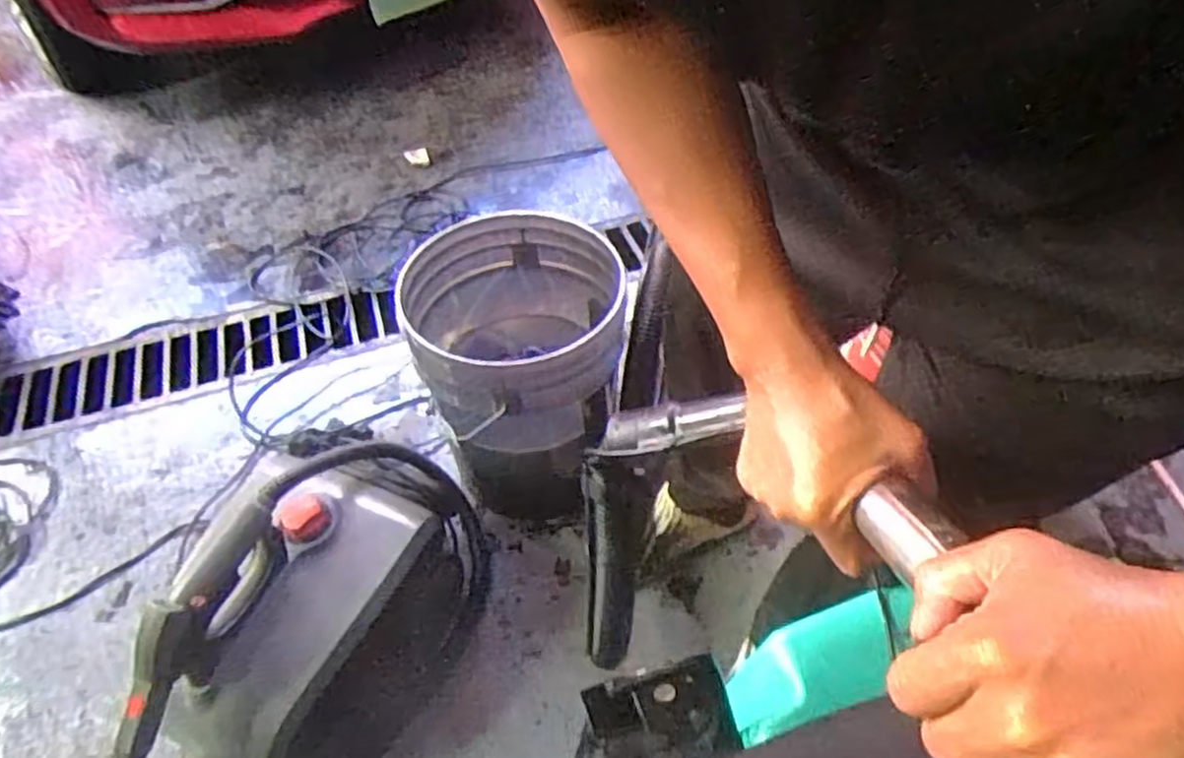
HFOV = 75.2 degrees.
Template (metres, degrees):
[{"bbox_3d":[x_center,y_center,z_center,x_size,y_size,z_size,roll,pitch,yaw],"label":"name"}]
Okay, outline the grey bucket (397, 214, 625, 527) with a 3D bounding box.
[{"bbox_3d":[-0.112,-0.001,1.203,0.291,0.395,0.319,-1,48,2],"label":"grey bucket"}]

